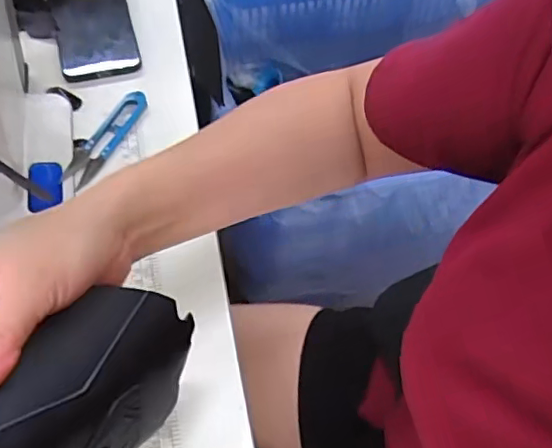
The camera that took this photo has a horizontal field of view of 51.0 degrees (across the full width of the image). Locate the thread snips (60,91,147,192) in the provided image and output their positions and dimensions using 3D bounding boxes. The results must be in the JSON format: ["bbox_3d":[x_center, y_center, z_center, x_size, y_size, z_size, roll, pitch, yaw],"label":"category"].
[{"bbox_3d":[-0.157,-0.080,0.533,0.028,0.016,0.111,23,60,11],"label":"thread snips"}]

